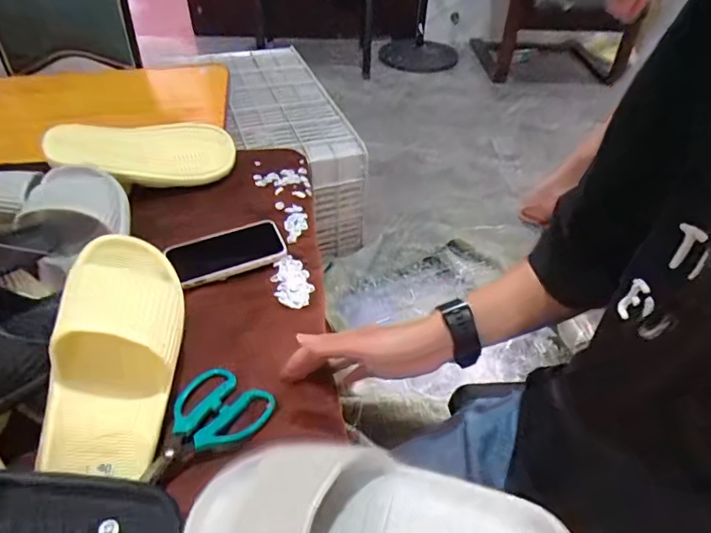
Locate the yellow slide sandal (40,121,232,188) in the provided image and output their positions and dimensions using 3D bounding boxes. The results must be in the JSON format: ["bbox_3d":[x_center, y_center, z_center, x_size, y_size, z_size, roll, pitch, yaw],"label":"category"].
[{"bbox_3d":[-0.307,-0.169,0.705,0.254,0.063,0.081,-4,44,-27],"label":"yellow slide sandal"}]

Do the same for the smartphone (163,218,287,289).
[{"bbox_3d":[-0.164,-0.022,0.619,0.142,0.015,0.080,-18,47,-20],"label":"smartphone"}]

